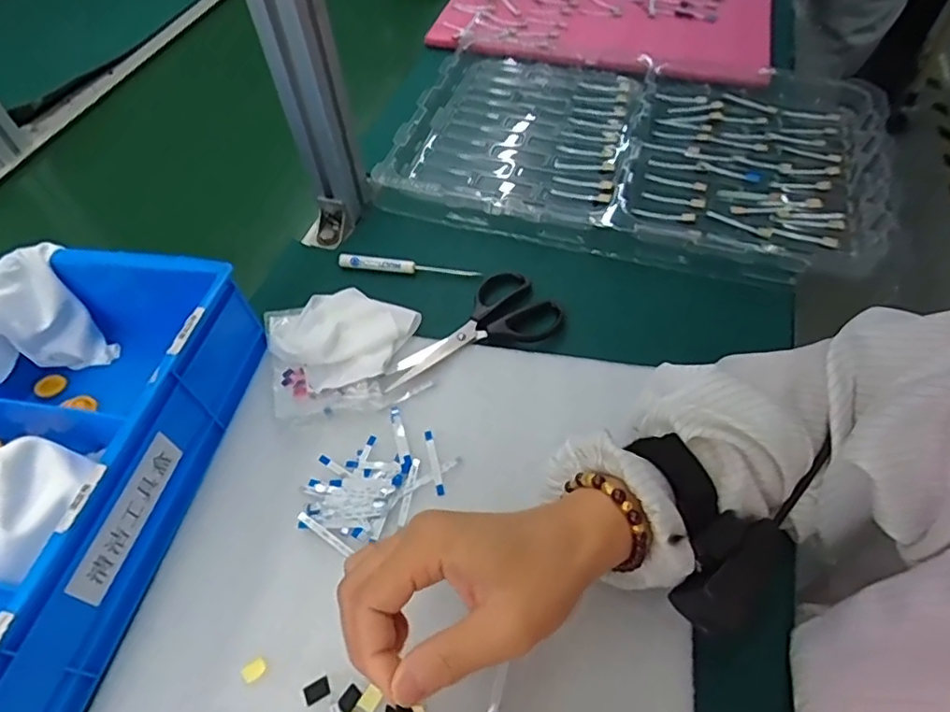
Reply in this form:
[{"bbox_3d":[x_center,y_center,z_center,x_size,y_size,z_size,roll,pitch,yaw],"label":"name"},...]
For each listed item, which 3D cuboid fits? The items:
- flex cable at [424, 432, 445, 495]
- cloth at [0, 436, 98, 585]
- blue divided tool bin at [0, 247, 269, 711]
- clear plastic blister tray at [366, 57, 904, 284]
[{"bbox_3d":[-0.029,0.074,0.411,0.006,0.004,0.049,-12,54,-5],"label":"flex cable"},{"bbox_3d":[-0.289,0.092,0.366,0.055,0.045,0.087,17,57,16],"label":"cloth"},{"bbox_3d":[-0.303,0.080,0.370,0.206,0.088,0.348,8,54,9],"label":"blue divided tool bin"},{"bbox_3d":[0.162,-0.220,0.613,0.465,0.048,0.303,13,56,13],"label":"clear plastic blister tray"}]

